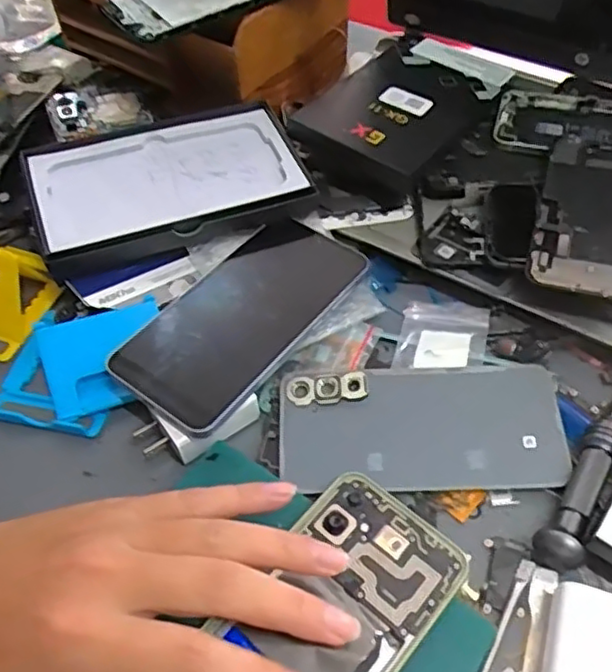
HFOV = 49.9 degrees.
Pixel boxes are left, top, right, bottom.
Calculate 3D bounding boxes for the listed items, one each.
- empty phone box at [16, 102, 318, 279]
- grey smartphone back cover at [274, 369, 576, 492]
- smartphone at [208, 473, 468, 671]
[{"bbox_3d":[-0.095,-0.103,0.442,0.174,0.027,0.104,-21,54,-13],"label":"empty phone box"},{"bbox_3d":[0.063,0.047,0.360,0.151,0.007,0.069,-2,52,1],"label":"grey smartphone back cover"},{"bbox_3d":[-0.001,0.133,0.283,0.073,0.010,0.155,34,62,25],"label":"smartphone"}]

